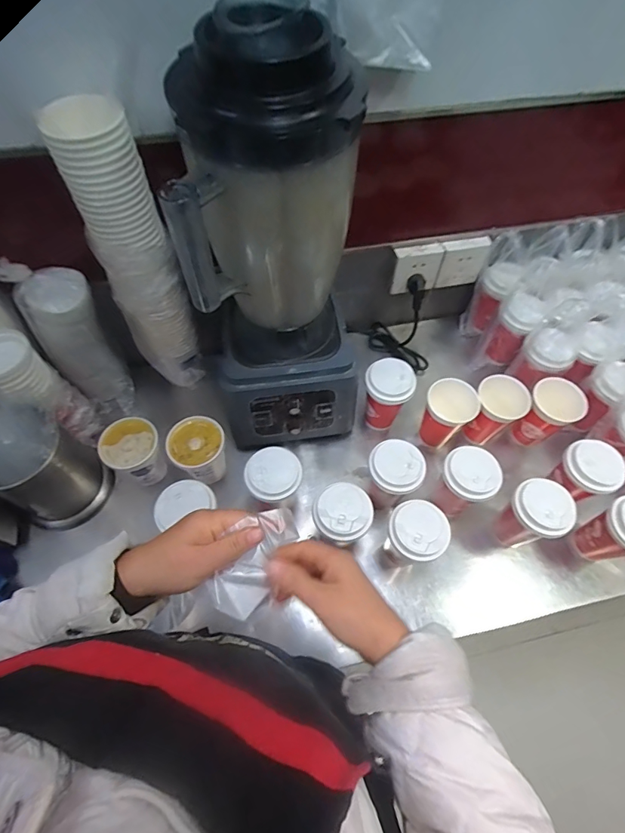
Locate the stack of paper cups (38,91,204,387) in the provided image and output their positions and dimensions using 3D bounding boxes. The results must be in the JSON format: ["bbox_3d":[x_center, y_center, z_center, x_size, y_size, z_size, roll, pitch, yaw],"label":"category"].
[{"bbox_3d":[-0.248,-0.211,0.633,0.096,0.433,0.118,-21,63,-12],"label":"stack of paper cups"}]

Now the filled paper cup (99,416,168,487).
[{"bbox_3d":[-0.284,0.061,0.703,0.085,0.102,0.079,0,61,-1],"label":"filled paper cup"}]

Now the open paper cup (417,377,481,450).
[{"bbox_3d":[0.223,-0.001,0.732,0.084,0.113,0.076,29,65,15],"label":"open paper cup"}]

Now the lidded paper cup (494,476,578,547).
[{"bbox_3d":[0.319,0.154,0.649,0.070,0.141,0.083,-35,67,-18],"label":"lidded paper cup"}]

